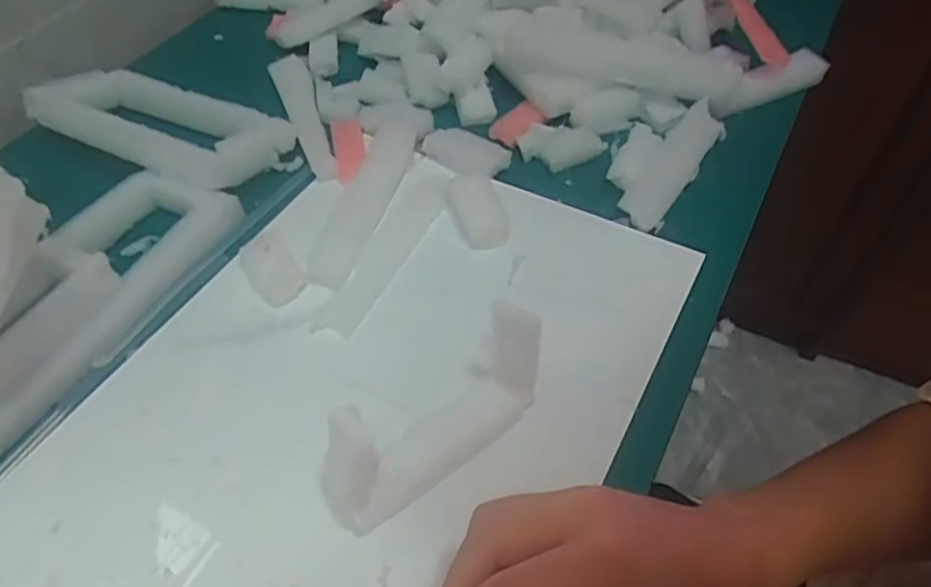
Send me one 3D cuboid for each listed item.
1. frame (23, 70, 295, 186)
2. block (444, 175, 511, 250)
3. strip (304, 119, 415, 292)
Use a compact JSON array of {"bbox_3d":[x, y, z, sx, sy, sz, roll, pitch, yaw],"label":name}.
[{"bbox_3d":[-0.253,-0.141,0.562,0.208,0.034,0.104,19,54,13],"label":"frame"},{"bbox_3d":[0.008,-0.062,0.505,0.039,0.014,0.066,-14,53,-12],"label":"block"},{"bbox_3d":[-0.078,-0.073,0.516,0.041,0.014,0.166,13,53,9],"label":"strip"}]

